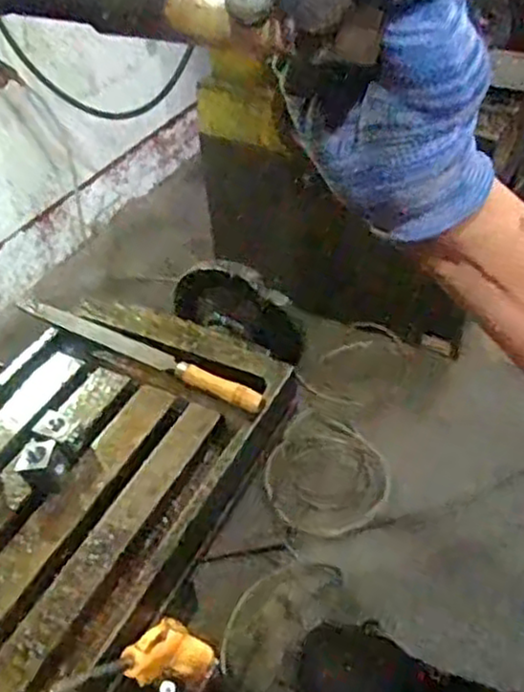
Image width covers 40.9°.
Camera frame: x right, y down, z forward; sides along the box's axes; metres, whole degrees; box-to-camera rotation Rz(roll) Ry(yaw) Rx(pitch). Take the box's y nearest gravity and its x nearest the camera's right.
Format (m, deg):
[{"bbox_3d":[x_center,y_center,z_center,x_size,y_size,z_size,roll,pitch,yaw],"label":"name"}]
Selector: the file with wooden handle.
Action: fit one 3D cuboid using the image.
[{"bbox_3d":[-0.117,0.000,0.661,0.285,0.017,0.027,21,49,25],"label":"file with wooden handle"}]

